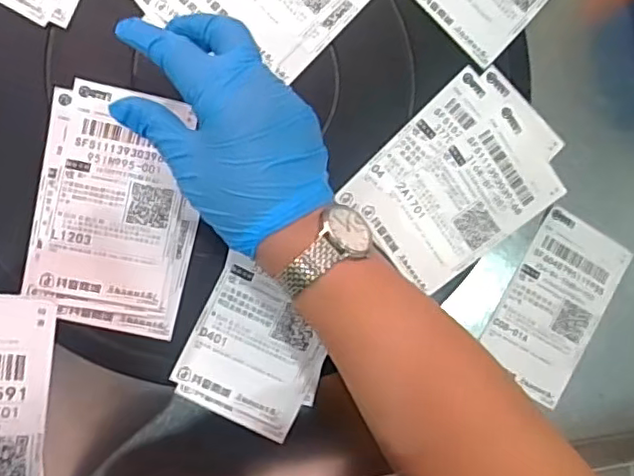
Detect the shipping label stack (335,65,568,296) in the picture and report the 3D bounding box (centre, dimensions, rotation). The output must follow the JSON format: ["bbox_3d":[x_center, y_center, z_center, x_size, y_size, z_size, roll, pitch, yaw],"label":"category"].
[{"bbox_3d":[0.098,-0.041,0.413,0.141,0.004,0.105,-41,95,-8],"label":"shipping label stack"}]

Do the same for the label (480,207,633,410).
[{"bbox_3d":[0.173,0.048,0.443,0.072,0.009,0.122,30,85,-8],"label":"label"}]

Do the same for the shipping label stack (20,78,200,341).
[{"bbox_3d":[-0.124,-0.018,0.381,0.095,0.004,0.147,10,88,-9],"label":"shipping label stack"}]

